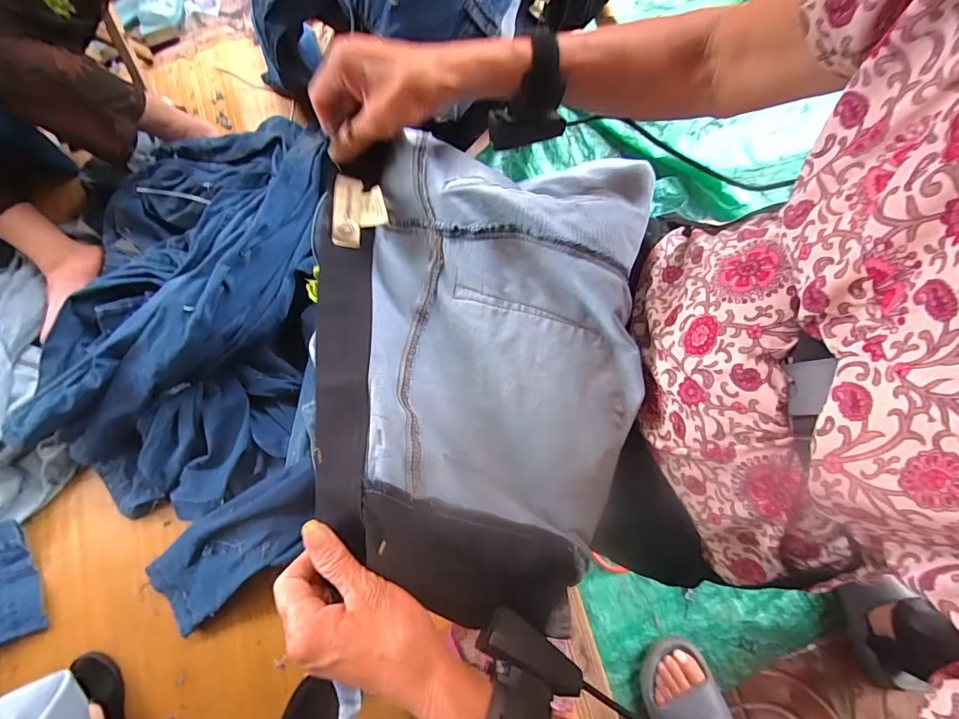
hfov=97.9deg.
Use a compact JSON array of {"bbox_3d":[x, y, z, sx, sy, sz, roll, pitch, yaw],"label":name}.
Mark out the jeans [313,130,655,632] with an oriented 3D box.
[{"bbox_3d":[0.001,-0.021,0.345,0.279,0.073,0.385,4,77,2],"label":"jeans"}]

